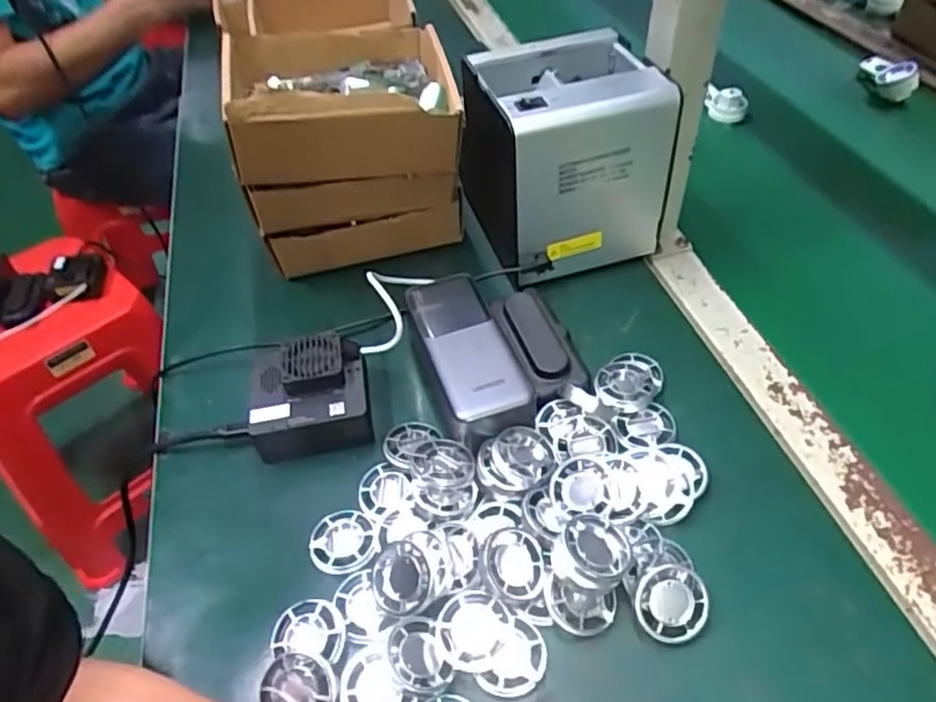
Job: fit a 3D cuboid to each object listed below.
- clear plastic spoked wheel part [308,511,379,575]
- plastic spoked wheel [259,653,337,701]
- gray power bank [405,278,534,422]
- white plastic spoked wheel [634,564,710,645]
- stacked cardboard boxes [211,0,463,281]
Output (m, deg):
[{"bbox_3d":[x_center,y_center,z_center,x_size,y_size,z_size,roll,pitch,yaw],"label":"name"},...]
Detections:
[{"bbox_3d":[-0.074,0.114,0.395,0.041,0.011,0.039,0,47,3],"label":"clear plastic spoked wheel part"},{"bbox_3d":[-0.084,0.169,0.325,0.037,0.005,0.033,12,49,14],"label":"plastic spoked wheel"},{"bbox_3d":[-0.004,-0.003,0.459,0.051,0.030,0.134,-16,48,-12],"label":"gray power bank"},{"bbox_3d":[0.108,0.134,0.348,0.037,0.006,0.039,-1,81,5],"label":"white plastic spoked wheel"},{"bbox_3d":[-0.100,-0.179,0.556,0.169,0.146,0.158,-12,48,-7],"label":"stacked cardboard boxes"}]

